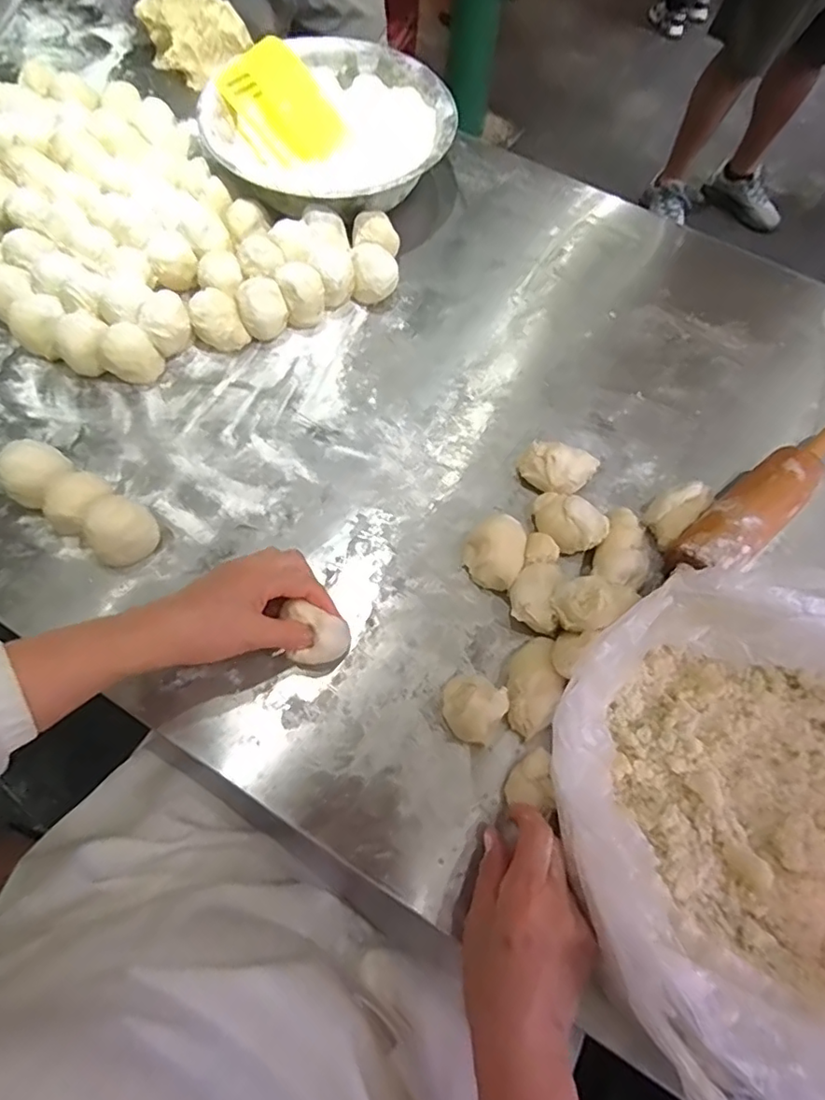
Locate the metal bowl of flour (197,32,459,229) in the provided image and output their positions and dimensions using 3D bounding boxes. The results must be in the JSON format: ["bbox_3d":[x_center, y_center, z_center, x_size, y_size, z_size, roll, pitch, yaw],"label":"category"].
[{"bbox_3d":[-0.093,-0.475,0.678,0.265,0.089,0.249,1,65,-2],"label":"metal bowl of flour"}]

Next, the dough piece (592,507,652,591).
[{"bbox_3d":[0.188,0.001,0.515,0.046,0.033,0.074,25,67,9],"label":"dough piece"}]

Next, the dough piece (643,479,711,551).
[{"bbox_3d":[0.239,-0.034,0.533,0.062,0.036,0.036,-39,73,-18],"label":"dough piece"}]

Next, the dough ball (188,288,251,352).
[{"bbox_3d":[-0.193,-0.225,0.582,0.047,0.051,0.043,1,65,-2],"label":"dough ball"}]

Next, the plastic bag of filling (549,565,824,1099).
[{"bbox_3d":[0.233,0.163,0.384,0.278,0.113,0.315,39,70,14],"label":"plastic bag of filling"}]

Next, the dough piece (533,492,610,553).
[{"bbox_3d":[0.137,-0.023,0.521,0.066,0.038,0.039,37,69,13],"label":"dough piece"}]

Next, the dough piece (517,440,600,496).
[{"bbox_3d":[0.135,-0.076,0.545,0.063,0.036,0.047,33,68,12],"label":"dough piece"}]

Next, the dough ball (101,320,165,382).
[{"bbox_3d":[-0.271,-0.186,0.562,0.048,0.051,0.041,-32,71,-15],"label":"dough ball"}]

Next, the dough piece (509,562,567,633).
[{"bbox_3d":[0.102,0.041,0.489,0.040,0.041,0.056,8,65,1],"label":"dough piece"}]

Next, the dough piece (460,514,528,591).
[{"bbox_3d":[0.072,0.000,0.508,0.052,0.037,0.063,25,67,9],"label":"dough piece"}]

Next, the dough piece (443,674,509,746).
[{"bbox_3d":[0.046,0.121,0.450,0.046,0.047,0.046,1,65,-2],"label":"dough piece"}]

